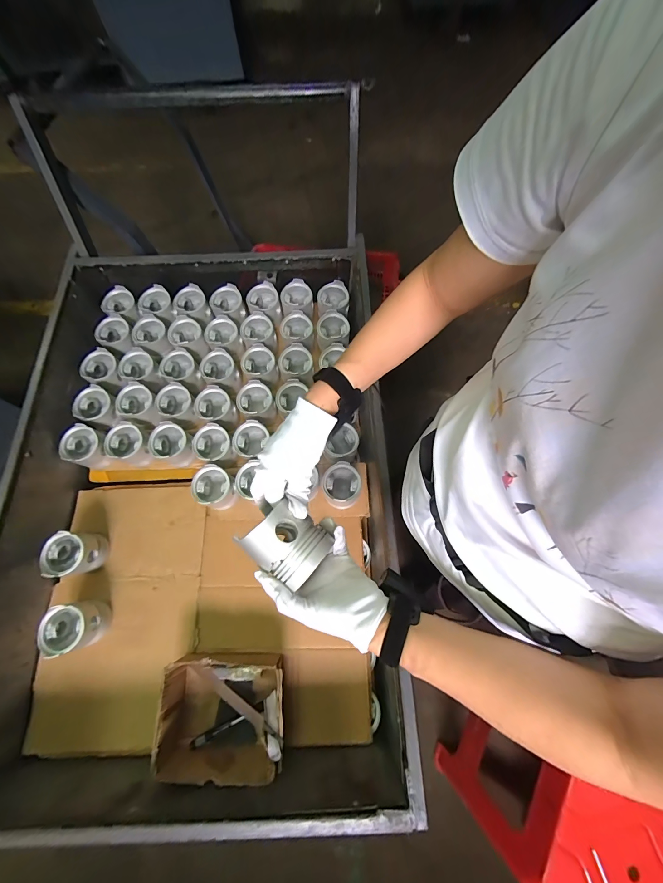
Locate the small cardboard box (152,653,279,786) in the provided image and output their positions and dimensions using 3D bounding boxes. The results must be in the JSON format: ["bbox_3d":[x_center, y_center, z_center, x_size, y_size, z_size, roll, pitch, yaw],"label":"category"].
[{"bbox_3d":[-0.193,0.501,0.598,0.212,0.097,0.166,0,70,1],"label":"small cardboard box"}]

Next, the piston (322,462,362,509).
[{"bbox_3d":[0.022,0.103,0.734,0.084,0.087,0.086,-24,72,-8],"label":"piston"}]

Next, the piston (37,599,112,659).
[{"bbox_3d":[-0.507,0.367,0.644,0.087,0.091,0.086,-9,70,-3],"label":"piston"}]

